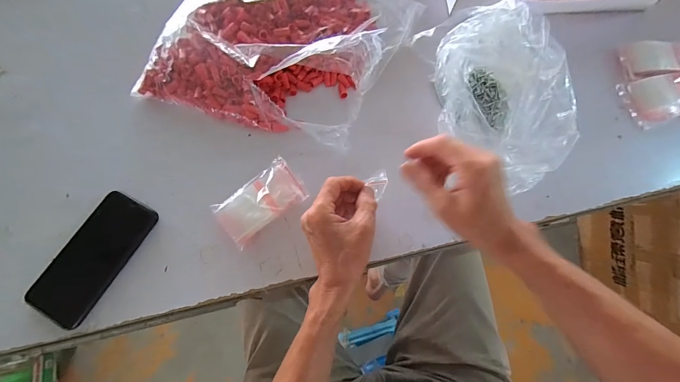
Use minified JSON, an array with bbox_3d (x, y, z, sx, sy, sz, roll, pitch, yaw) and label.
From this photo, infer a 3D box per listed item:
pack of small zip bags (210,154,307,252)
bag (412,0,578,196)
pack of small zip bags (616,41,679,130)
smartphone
[{"bbox_3d":[-0.103,0.013,0.402,0.108,0.023,0.065,-37,76,-11],"label":"pack of small zip bags"},{"bbox_3d":[0.210,-0.134,0.416,0.159,0.076,0.263,-12,73,-4],"label":"bag"},{"bbox_3d":[0.528,-0.168,0.457,0.222,0.027,0.127,-6,73,-2],"label":"pack of small zip bags"},{"bbox_3d":[-0.302,0.081,0.382,0.075,0.011,0.157,27,74,8],"label":"smartphone"}]

